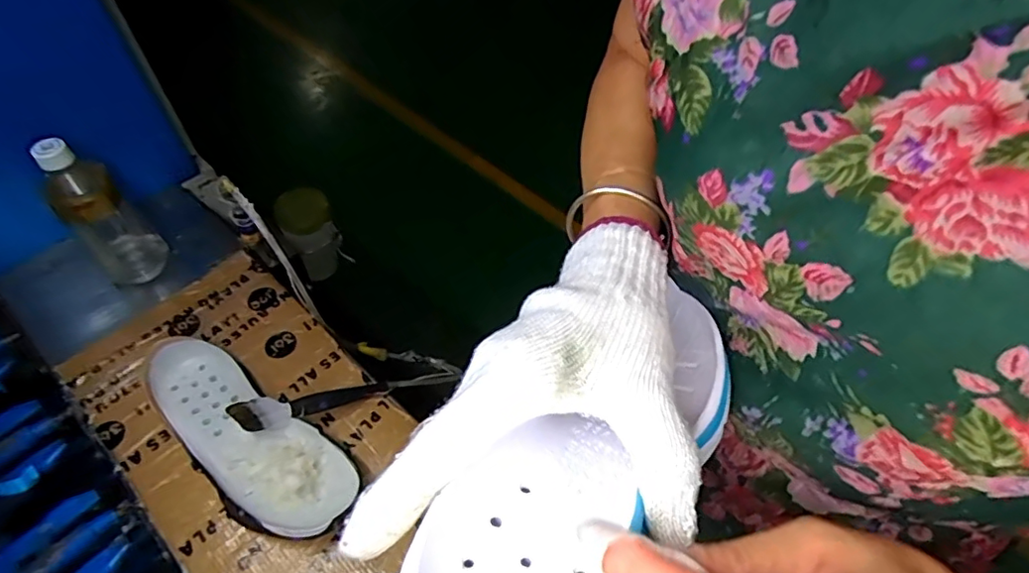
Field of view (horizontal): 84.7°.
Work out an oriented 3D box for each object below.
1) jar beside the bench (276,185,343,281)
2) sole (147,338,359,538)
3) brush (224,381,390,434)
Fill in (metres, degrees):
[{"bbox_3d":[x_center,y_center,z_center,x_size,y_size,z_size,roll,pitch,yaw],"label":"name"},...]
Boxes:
[{"bbox_3d":[-0.311,-0.081,0.873,0.075,0.139,0.079,-1,52,1],"label":"jar beside the bench"},{"bbox_3d":[-0.263,0.149,0.555,0.257,0.048,0.088,29,59,22],"label":"sole"},{"bbox_3d":[-0.202,0.121,0.573,0.156,0.033,0.008,-1,13,-35],"label":"brush"}]

